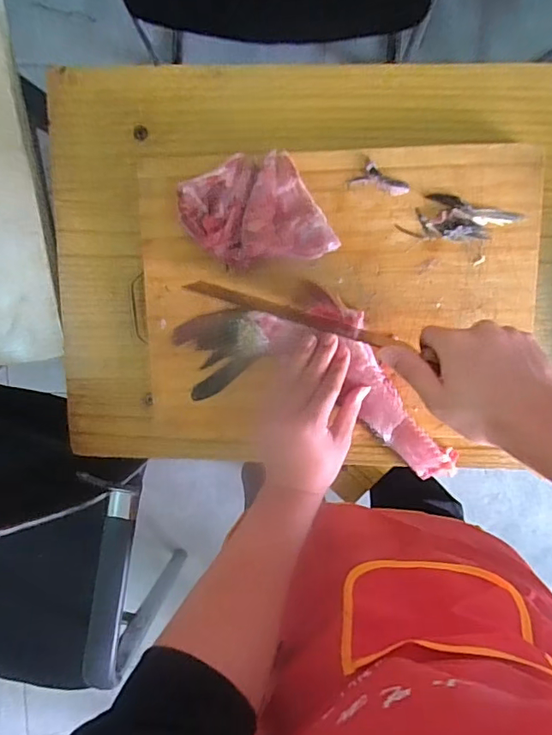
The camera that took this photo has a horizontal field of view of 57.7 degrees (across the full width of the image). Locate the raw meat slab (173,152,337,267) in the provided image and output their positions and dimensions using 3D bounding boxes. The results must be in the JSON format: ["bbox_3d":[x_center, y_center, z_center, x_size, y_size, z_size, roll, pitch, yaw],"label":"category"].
[{"bbox_3d":[-0.019,-0.134,0.454,0.109,0.026,0.113,-30,96,7],"label":"raw meat slab"}]

